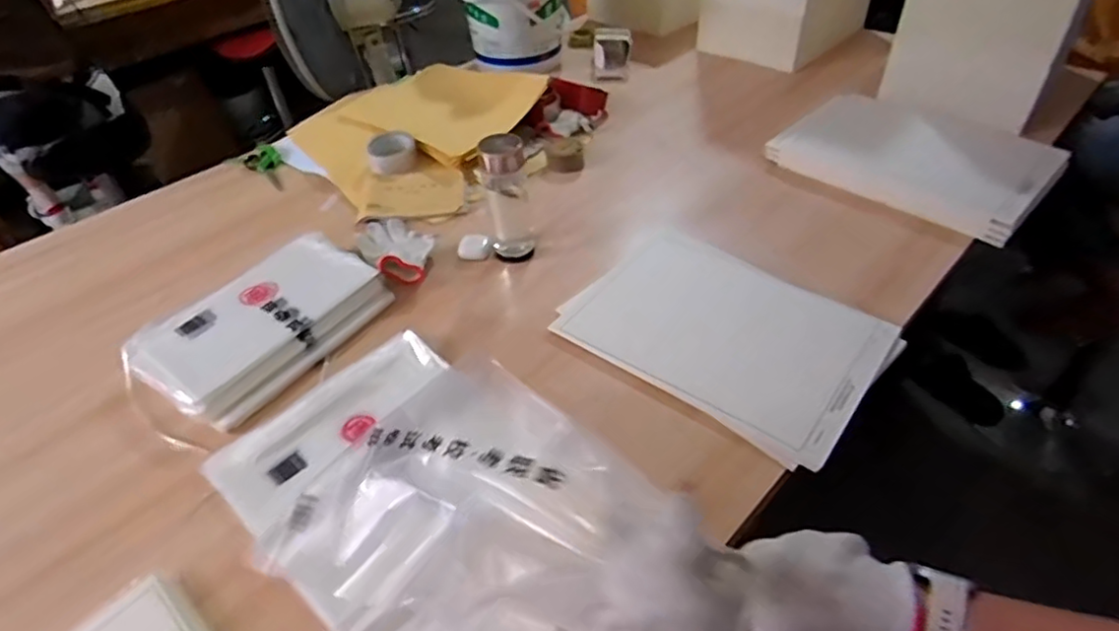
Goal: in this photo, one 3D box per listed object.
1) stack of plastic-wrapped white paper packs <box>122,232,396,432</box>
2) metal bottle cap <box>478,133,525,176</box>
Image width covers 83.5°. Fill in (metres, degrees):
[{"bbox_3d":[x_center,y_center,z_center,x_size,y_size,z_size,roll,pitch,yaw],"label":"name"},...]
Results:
[{"bbox_3d":[-0.415,0.008,0.882,0.219,0.063,0.312,24,50,27],"label":"stack of plastic-wrapped white paper packs"},{"bbox_3d":[-0.080,-0.230,0.891,0.062,0.032,0.067,-10,43,-6],"label":"metal bottle cap"}]

